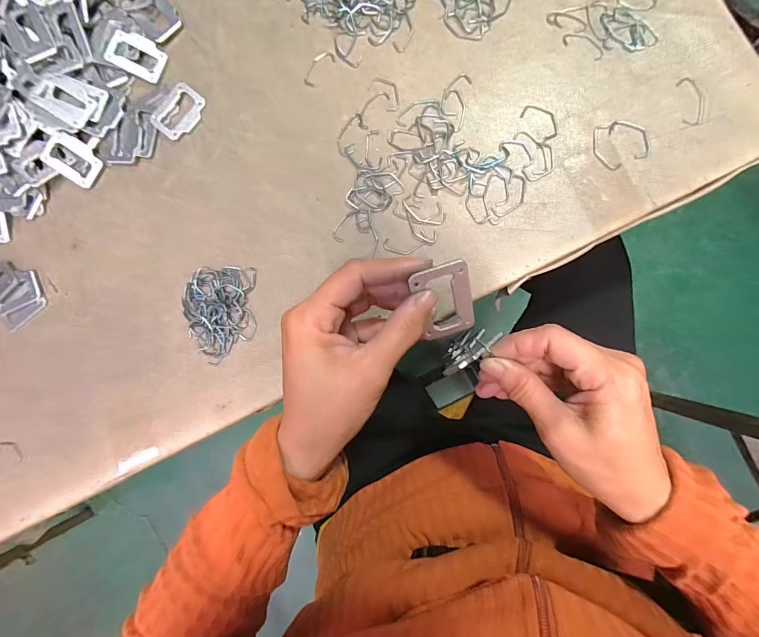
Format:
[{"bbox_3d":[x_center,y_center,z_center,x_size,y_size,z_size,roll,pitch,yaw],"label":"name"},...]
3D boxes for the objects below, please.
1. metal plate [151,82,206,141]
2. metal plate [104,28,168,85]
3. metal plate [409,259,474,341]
[{"bbox_3d":[-0.199,-0.206,0.381,0.037,0.007,0.051,42,93,6],"label":"metal plate"},{"bbox_3d":[-0.241,-0.262,0.380,0.054,0.004,0.039,22,85,-8],"label":"metal plate"},{"bbox_3d":[0.038,-0.010,0.222,0.032,0.050,0.006,-14,43,4],"label":"metal plate"}]

